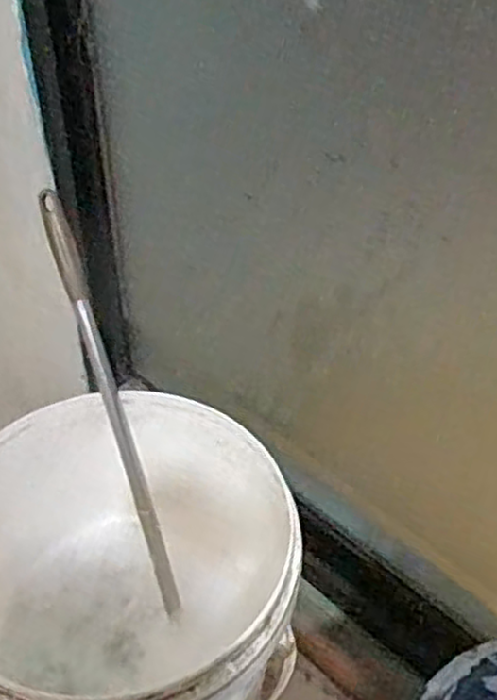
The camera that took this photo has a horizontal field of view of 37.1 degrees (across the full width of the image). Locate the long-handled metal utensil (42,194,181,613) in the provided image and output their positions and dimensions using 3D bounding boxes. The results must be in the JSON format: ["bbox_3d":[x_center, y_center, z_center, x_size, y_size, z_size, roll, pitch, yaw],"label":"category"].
[{"bbox_3d":[-0.133,0.059,0.740,0.021,0.435,0.034,-19,9,-20],"label":"long-handled metal utensil"}]

